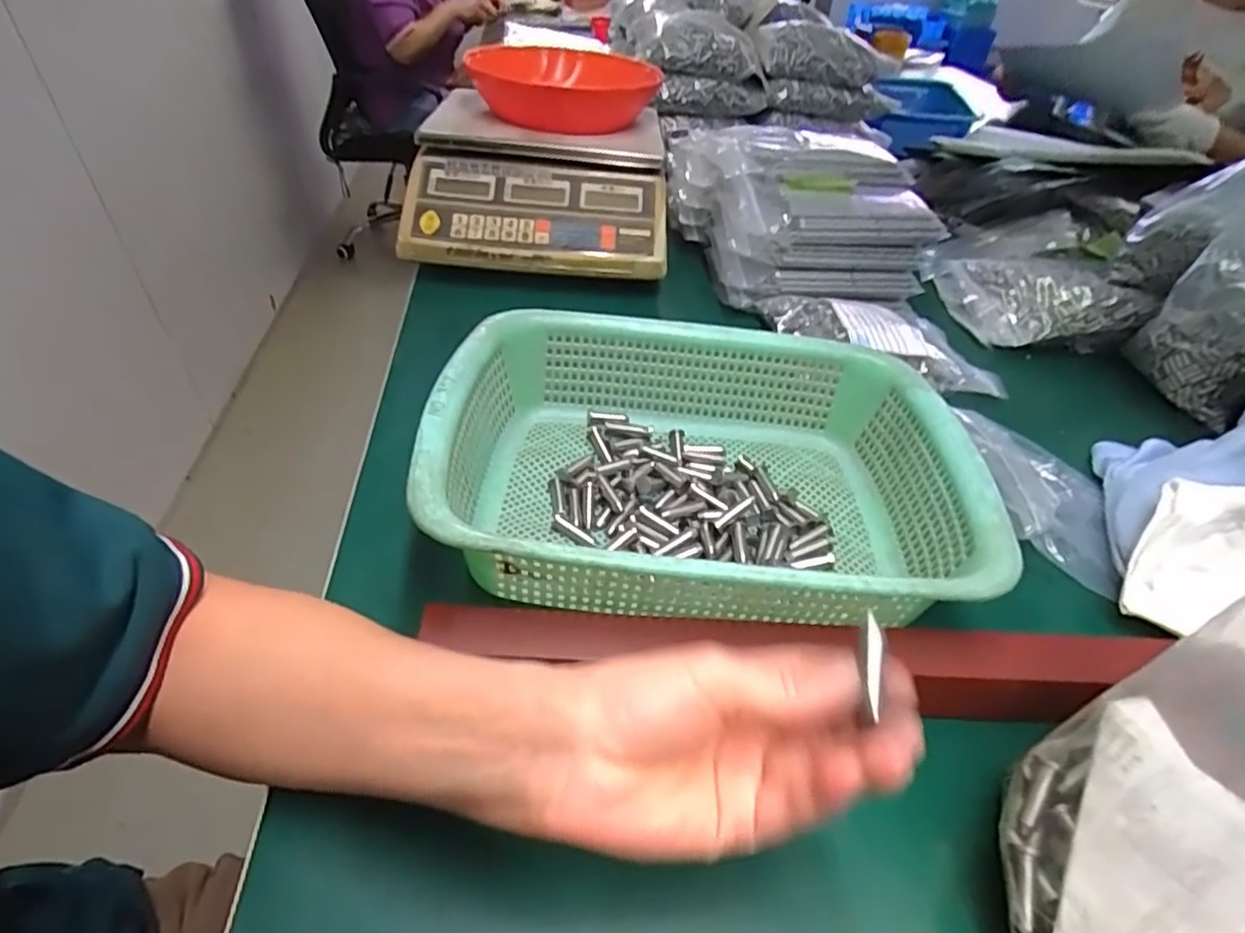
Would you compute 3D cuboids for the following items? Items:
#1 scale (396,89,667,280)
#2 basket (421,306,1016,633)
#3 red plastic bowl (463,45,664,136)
[{"bbox_3d":[-0.085,-0.304,0.668,0.256,0.096,0.235,2,42,-2],"label":"scale"},{"bbox_3d":[0.045,-0.001,0.374,0.287,0.090,0.219,4,42,0],"label":"basket"},{"bbox_3d":[-0.058,-0.435,0.709,0.190,0.057,0.252,5,42,1],"label":"red plastic bowl"}]

